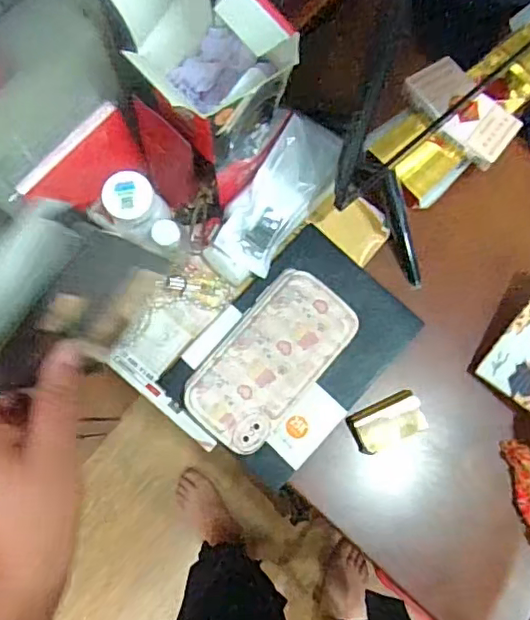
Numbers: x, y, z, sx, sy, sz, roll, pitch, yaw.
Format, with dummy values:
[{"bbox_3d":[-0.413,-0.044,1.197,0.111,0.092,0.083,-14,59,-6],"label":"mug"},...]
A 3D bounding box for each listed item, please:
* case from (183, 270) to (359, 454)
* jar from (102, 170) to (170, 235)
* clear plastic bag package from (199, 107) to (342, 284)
[{"bbox_3d":[0.005,0.042,0.498,0.087,0.011,0.162,40,80,5],"label":"case"},{"bbox_3d":[-0.105,-0.086,0.467,0.043,0.056,0.043,0,79,-1],"label":"jar"},{"bbox_3d":[0.005,-0.093,0.522,0.062,0.054,0.144,37,80,6],"label":"clear plastic bag package"}]

